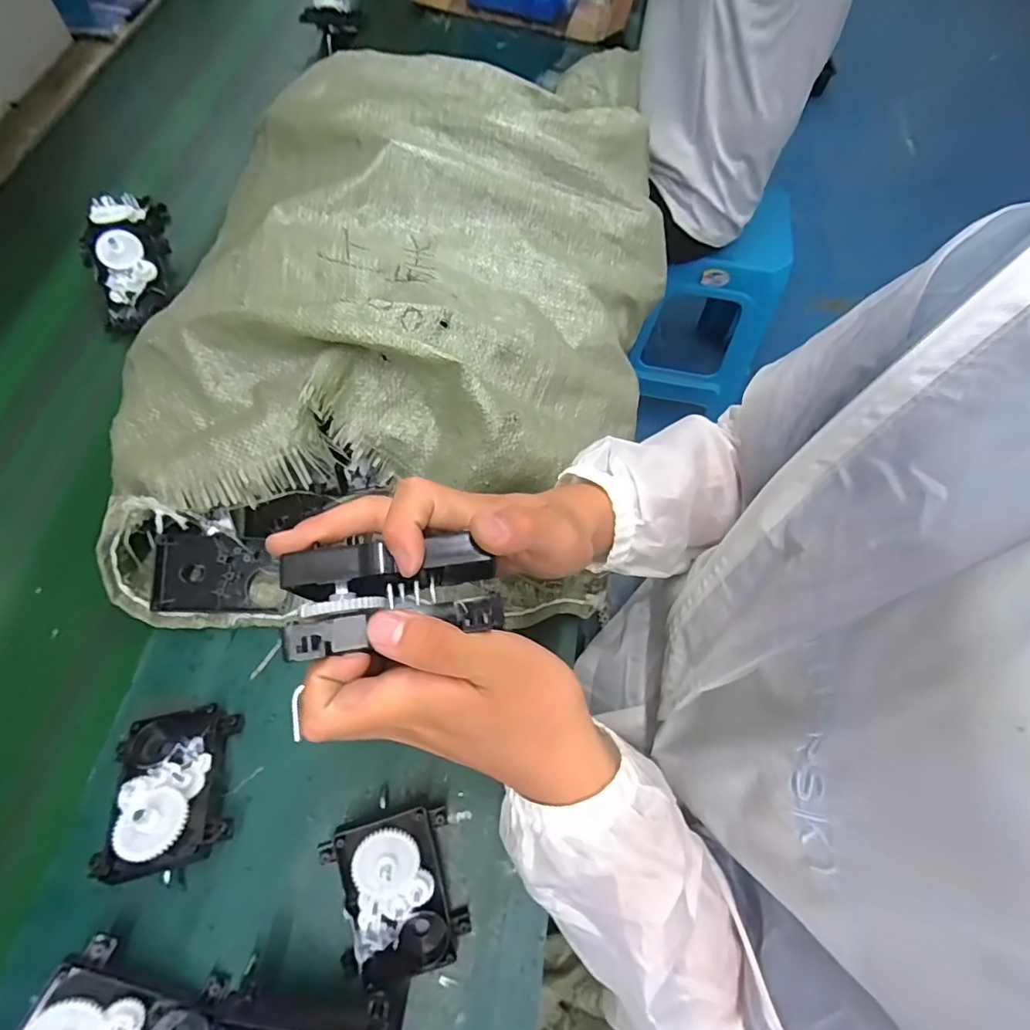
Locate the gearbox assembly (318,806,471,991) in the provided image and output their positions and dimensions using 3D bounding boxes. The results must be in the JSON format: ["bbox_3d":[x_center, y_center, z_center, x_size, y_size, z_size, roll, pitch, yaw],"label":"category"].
[{"bbox_3d":[-0.078,0.248,0.355,0.080,0.052,0.100,-12,66,-9],"label":"gearbox assembly"}]

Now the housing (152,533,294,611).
[{"bbox_3d":[-0.232,0.046,0.432,0.095,0.019,0.060,3,90,-10],"label":"housing"}]

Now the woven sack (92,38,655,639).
[{"bbox_3d":[-0.080,-0.214,0.491,0.424,0.134,0.614,6,65,-1],"label":"woven sack"}]

